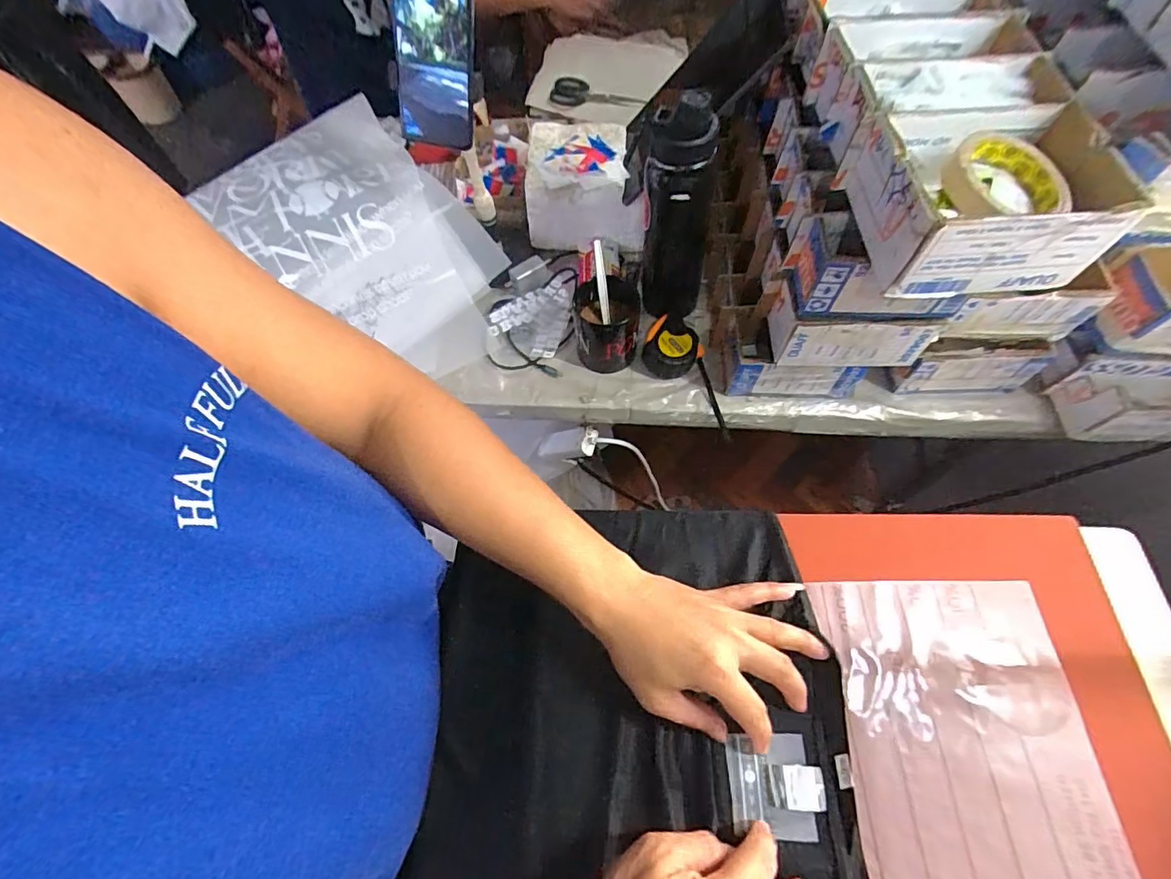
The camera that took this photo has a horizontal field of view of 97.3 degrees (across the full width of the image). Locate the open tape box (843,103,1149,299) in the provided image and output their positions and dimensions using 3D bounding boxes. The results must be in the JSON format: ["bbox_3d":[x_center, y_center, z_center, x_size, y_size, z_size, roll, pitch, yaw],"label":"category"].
[{"bbox_3d":[0.315,-0.197,0.420,0.164,0.078,0.138,-3,63,0],"label":"open tape box"}]

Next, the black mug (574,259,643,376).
[{"bbox_3d":[0.027,-0.149,0.657,0.085,0.084,0.094,0,63,2],"label":"black mug"}]

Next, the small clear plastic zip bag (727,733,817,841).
[{"bbox_3d":[0.127,0.239,0.357,0.054,0.007,0.061,0,63,2],"label":"small clear plastic zip bag"}]

